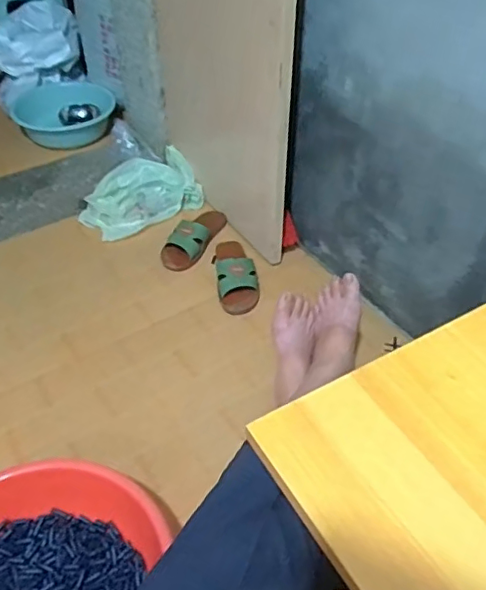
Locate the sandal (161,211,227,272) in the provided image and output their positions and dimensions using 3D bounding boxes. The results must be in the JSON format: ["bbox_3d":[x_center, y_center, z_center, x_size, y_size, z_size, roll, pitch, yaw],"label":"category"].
[{"bbox_3d":[-0.110,-0.142,1.332,0.091,0.038,0.226,20,47,19],"label":"sandal"}]

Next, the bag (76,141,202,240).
[{"bbox_3d":[-0.269,-0.263,1.435,0.304,0.066,0.211,-25,49,-24],"label":"bag"}]

